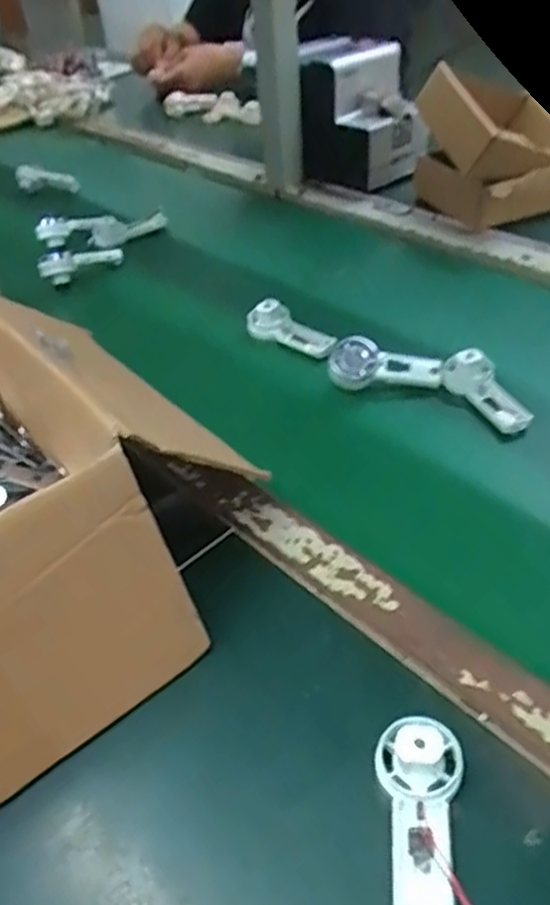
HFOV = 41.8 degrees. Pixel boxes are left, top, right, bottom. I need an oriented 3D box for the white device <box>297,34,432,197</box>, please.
[{"bbox_3d":[0.116,-0.414,0.899,0.125,0.156,0.122,19,46,27],"label":"white device"}]

